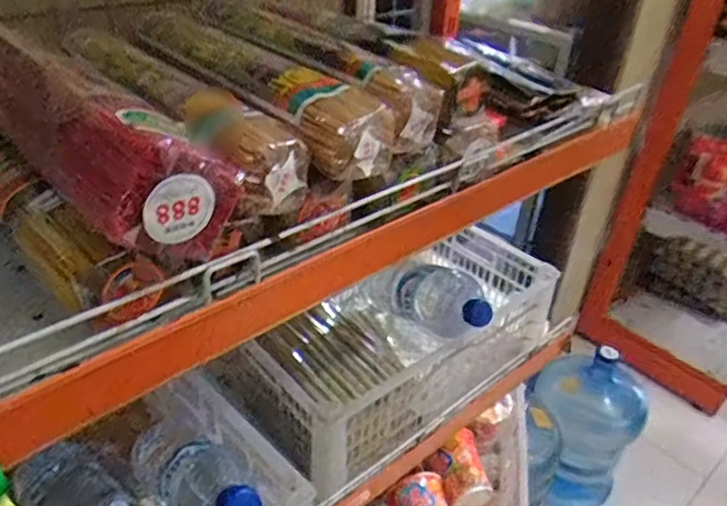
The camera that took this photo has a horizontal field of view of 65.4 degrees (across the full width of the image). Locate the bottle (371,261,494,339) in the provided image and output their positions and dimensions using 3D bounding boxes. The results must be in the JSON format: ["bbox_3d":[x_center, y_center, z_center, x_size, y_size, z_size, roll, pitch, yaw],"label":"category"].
[{"bbox_3d":[0.088,0.055,0.719,0.068,0.066,0.190,-20,21,-29],"label":"bottle"}]

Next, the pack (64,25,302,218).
[{"bbox_3d":[-0.142,-0.107,0.422,0.061,0.056,0.267,-26,44,-34],"label":"pack"}]

